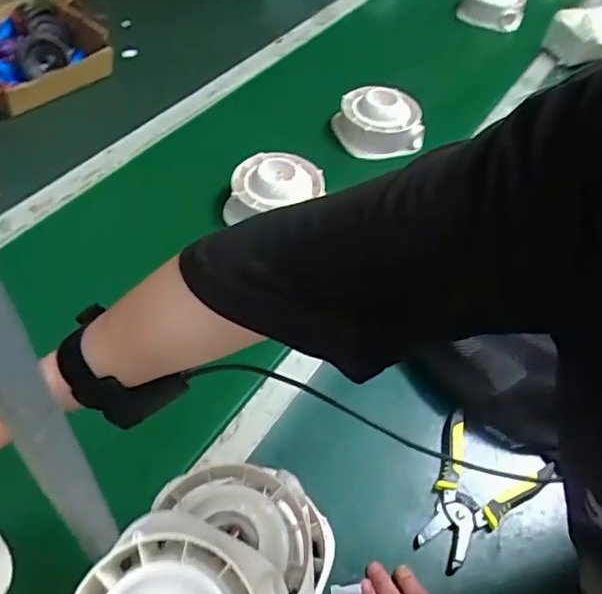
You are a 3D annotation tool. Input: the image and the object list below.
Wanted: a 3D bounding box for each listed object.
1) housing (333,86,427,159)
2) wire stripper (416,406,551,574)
[{"bbox_3d":[0.132,-0.298,0.978,0.149,0.068,0.103,-3,52,-8],"label":"housing"},{"bbox_3d":[0.169,0.194,0.598,0.159,0.028,0.111,-32,59,-30],"label":"wire stripper"}]

